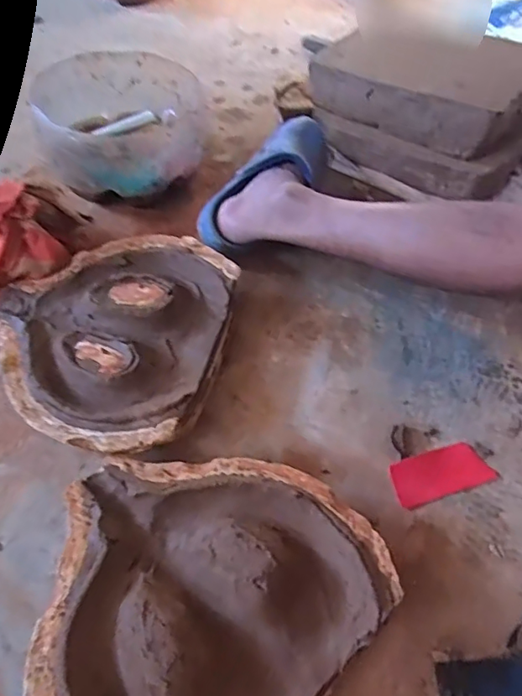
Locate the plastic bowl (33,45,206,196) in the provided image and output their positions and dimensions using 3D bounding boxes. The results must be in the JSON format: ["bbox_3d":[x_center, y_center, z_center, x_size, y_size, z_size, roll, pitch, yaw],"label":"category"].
[{"bbox_3d":[-0.203,-0.322,0.793,0.236,0.126,0.239,2,53,-2],"label":"plastic bowl"}]

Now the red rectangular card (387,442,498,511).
[{"bbox_3d":[0.186,0.127,0.541,0.107,0.012,0.046,-14,55,-14],"label":"red rectangular card"}]

